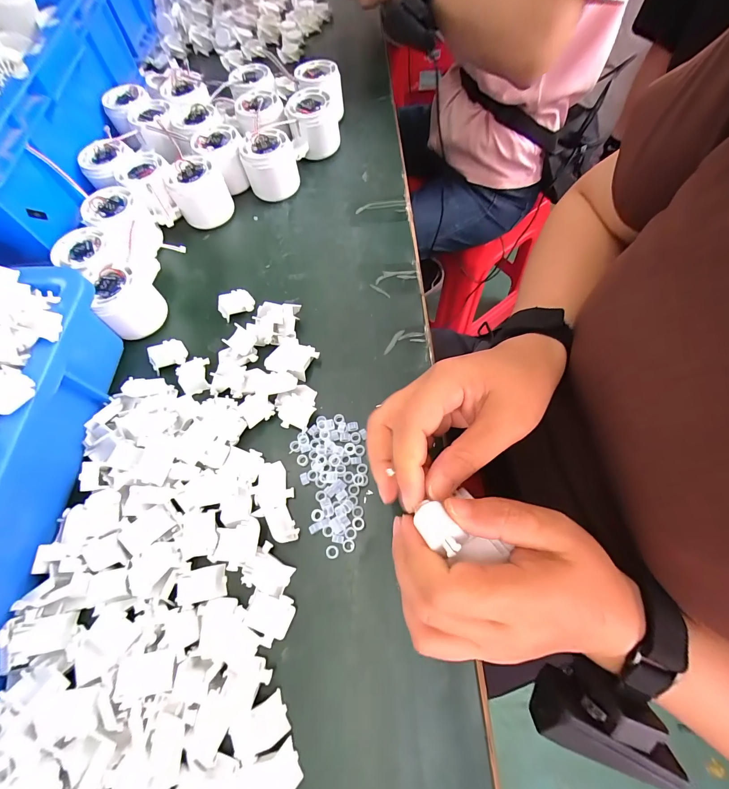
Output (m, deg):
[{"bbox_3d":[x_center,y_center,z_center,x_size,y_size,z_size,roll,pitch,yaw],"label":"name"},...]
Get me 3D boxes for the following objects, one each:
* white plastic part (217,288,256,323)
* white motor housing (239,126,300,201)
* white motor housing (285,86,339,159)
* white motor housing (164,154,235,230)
[{"bbox_3d":[-0.128,-0.090,0.341,0.035,0.015,0.026,-23,67,-7],"label":"white plastic part"},{"bbox_3d":[-0.108,-0.266,0.400,0.062,0.053,0.063,-19,66,-6],"label":"white motor housing"},{"bbox_3d":[-0.063,-0.331,0.424,0.063,0.057,0.068,-7,66,0],"label":"white motor housing"},{"bbox_3d":[-0.185,-0.227,0.389,0.057,0.053,0.057,-1,66,2],"label":"white motor housing"}]

